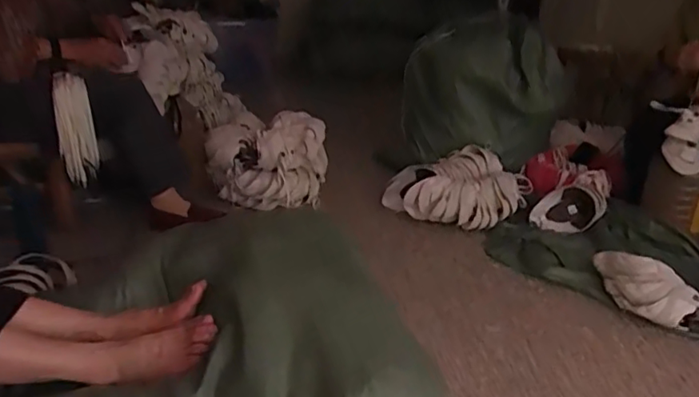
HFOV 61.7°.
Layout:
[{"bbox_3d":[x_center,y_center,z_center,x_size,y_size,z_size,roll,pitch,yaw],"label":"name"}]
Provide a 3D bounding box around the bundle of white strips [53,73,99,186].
[{"bbox_3d":[-0.634,-0.145,1.358,0.081,0.314,0.073,-11,59,-26],"label":"bundle of white strips"}]

